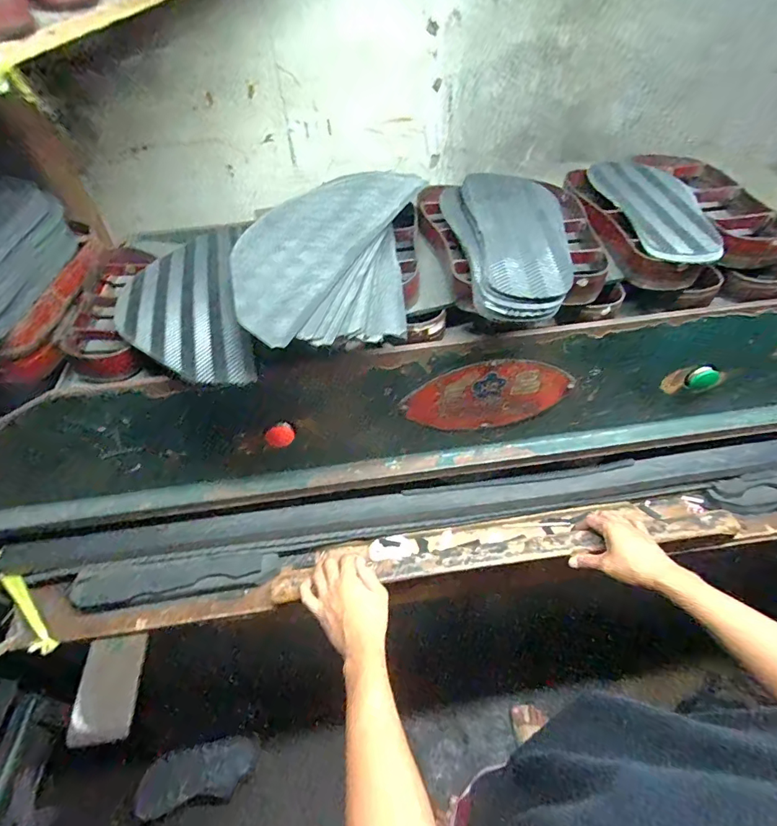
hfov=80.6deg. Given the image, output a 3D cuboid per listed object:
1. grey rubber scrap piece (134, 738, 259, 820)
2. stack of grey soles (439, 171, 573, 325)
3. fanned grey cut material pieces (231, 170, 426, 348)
[{"bbox_3d":[-0.500,0.956,1.215,0.288,0.034,0.123,0,42,-29],"label":"grey rubber scrap piece"},{"bbox_3d":[0.155,-0.214,0.559,0.145,0.048,0.284,-2,46,0],"label":"stack of grey soles"},{"bbox_3d":[-0.076,-0.196,0.558,0.197,0.059,0.348,3,46,5],"label":"fanned grey cut material pieces"}]

